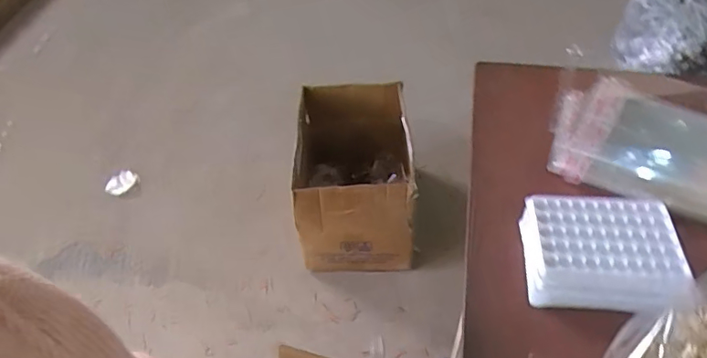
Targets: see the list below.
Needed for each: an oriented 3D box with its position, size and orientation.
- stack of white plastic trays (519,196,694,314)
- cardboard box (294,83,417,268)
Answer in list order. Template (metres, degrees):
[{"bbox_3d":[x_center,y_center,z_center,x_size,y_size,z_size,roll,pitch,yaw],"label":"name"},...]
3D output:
[{"bbox_3d":[0.224,0.069,0.479,0.131,0.037,0.106,3,50,7],"label":"stack of white plastic trays"},{"bbox_3d":[0.003,-0.011,1.336,0.271,0.293,0.420,-3,49,1],"label":"cardboard box"}]

